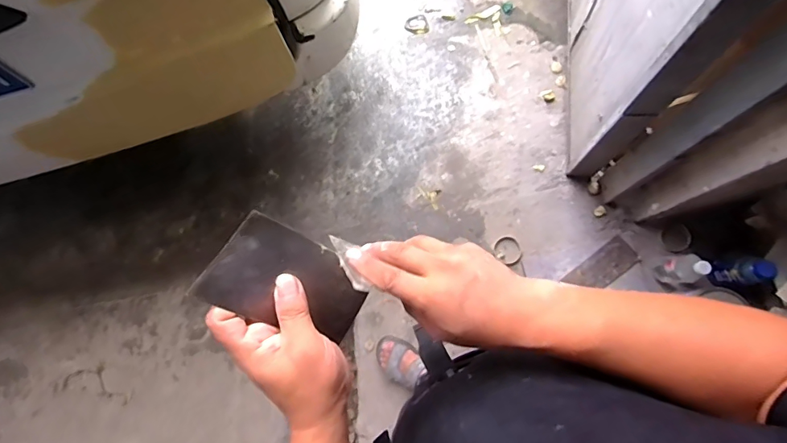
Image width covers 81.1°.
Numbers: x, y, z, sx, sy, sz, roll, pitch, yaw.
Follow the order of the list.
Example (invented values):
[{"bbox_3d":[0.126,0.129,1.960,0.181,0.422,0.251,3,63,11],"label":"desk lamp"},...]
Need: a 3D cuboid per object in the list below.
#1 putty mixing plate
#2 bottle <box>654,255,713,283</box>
[{"bbox_3d":[-0.077,0.049,0.360,0.131,0.004,0.071,32,89,-36],"label":"putty mixing plate"},{"bbox_3d":[0.739,0.128,1.186,0.055,0.230,0.076,-14,79,3],"label":"bottle"}]

